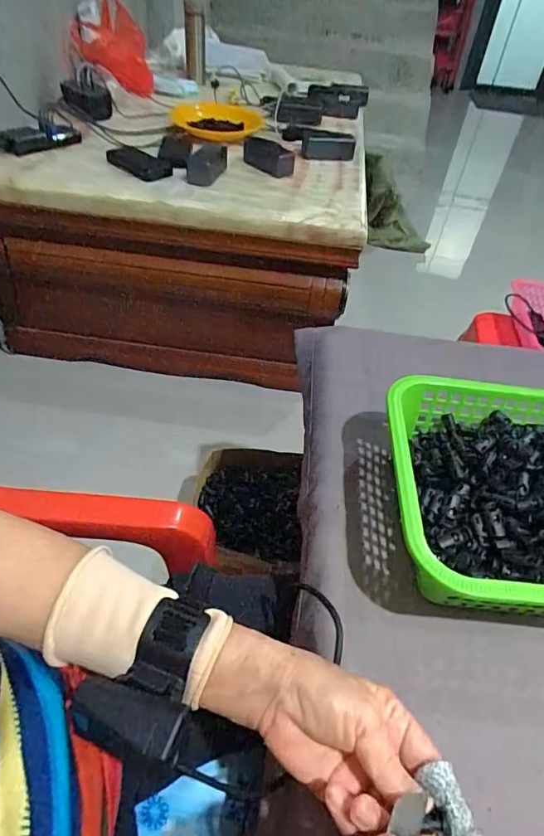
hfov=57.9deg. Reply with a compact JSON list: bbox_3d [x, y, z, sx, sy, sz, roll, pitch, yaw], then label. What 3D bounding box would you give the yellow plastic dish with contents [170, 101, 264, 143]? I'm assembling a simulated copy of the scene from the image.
[{"bbox_3d":[-0.140,-0.749,1.237,0.240,0.066,0.229,0,39,0],"label":"yellow plastic dish with contents"}]

